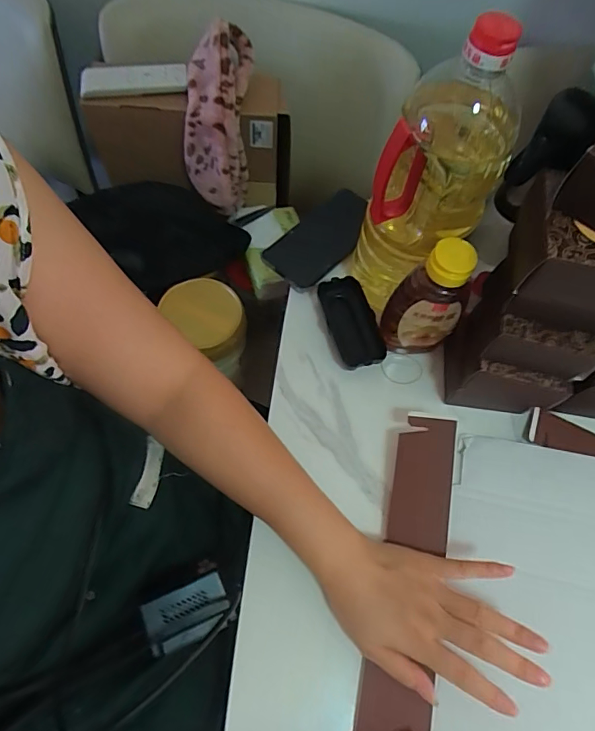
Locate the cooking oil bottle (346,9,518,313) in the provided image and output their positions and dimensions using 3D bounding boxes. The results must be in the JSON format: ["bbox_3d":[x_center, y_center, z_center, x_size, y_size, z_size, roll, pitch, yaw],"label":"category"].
[{"bbox_3d":[0.128,-0.165,0.453,0.100,0.298,0.100,32,68,11],"label":"cooking oil bottle"}]

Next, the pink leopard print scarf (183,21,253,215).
[{"bbox_3d":[-0.111,-0.328,0.636,0.084,0.232,0.079,6,27,-1],"label":"pink leopard print scarf"}]

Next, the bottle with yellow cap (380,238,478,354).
[{"bbox_3d":[0.130,-0.059,0.479,0.061,0.155,0.057,-22,69,-12],"label":"bottle with yellow cap"}]

